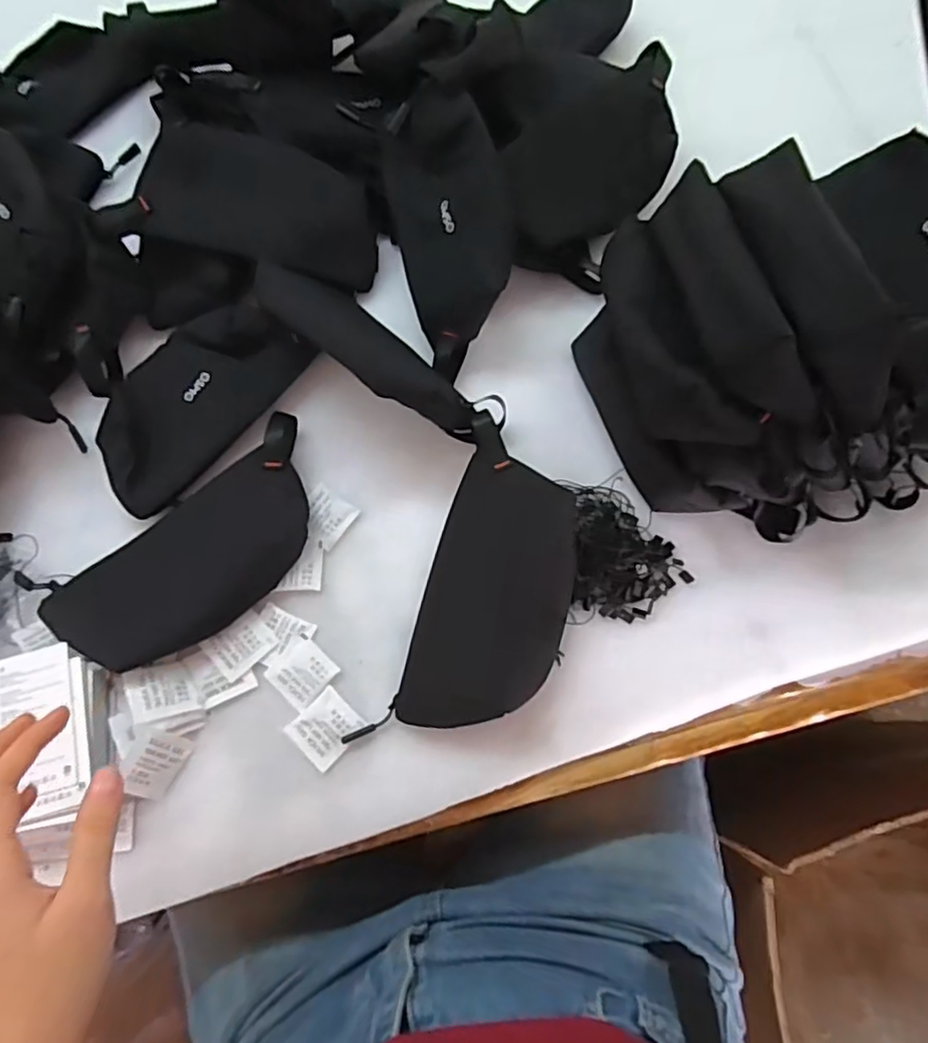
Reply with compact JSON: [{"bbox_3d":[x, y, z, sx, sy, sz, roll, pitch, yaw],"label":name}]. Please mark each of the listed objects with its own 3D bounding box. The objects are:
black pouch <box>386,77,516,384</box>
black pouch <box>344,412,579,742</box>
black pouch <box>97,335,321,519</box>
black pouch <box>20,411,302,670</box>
[{"bbox_3d":[-0.010,-0.224,0.487,0.088,0.060,0.214,-7,97,-2],"label":"black pouch"},{"bbox_3d":[0.023,0.045,0.434,0.100,0.034,0.207,17,74,6],"label":"black pouch"},{"bbox_3d":[-0.216,-0.095,0.493,0.094,0.027,0.179,34,76,11],"label":"black pouch"},{"bbox_3d":[-0.186,0.018,0.441,0.213,0.040,0.105,-40,76,-11],"label":"black pouch"}]

